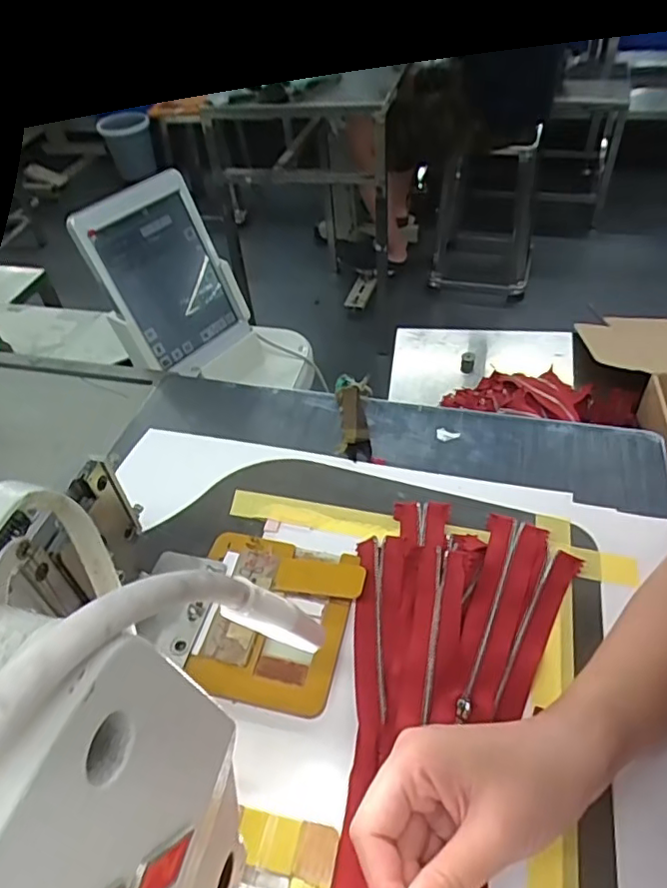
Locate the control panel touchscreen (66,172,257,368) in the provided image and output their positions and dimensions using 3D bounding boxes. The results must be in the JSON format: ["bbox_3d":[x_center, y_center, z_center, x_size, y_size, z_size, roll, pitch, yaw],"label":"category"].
[{"bbox_3d":[-0.197,-0.201,0.706,0.021,0.204,0.155,10,44,41],"label":"control panel touchscreen"}]

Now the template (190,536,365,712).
[{"bbox_3d":[-0.044,0.113,0.395,0.109,0.016,0.114,9,48,13],"label":"template"}]

